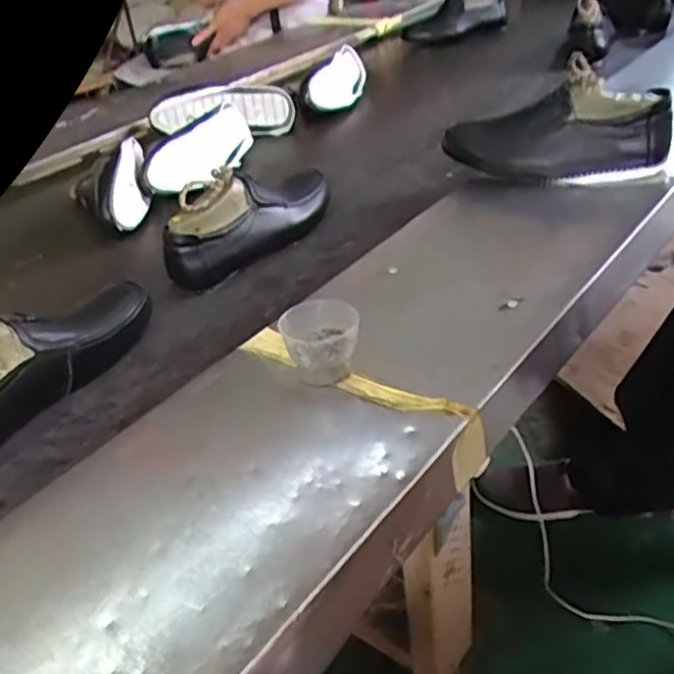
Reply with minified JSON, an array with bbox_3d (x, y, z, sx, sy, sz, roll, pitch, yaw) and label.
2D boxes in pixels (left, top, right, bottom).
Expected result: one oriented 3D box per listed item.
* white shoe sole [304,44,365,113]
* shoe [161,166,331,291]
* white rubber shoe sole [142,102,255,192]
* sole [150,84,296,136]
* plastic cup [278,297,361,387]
[{"bbox_3d":[0.002,-0.493,1.358,0.064,0.096,0.237,5,34,17],"label":"white shoe sole"},{"bbox_3d":[-0.099,-0.165,0.859,0.090,0.091,0.260,16,42,31],"label":"shoe"},{"bbox_3d":[-0.210,-0.288,1.081,0.063,0.078,0.232,8,36,22],"label":"white rubber shoe sole"},{"bbox_3d":[-0.205,-0.400,1.247,0.252,0.085,0.041,-7,33,0],"label":"sole"},{"bbox_3d":[-0.012,0.006,0.586,0.064,0.058,0.063,-10,35,-2],"label":"plastic cup"}]

